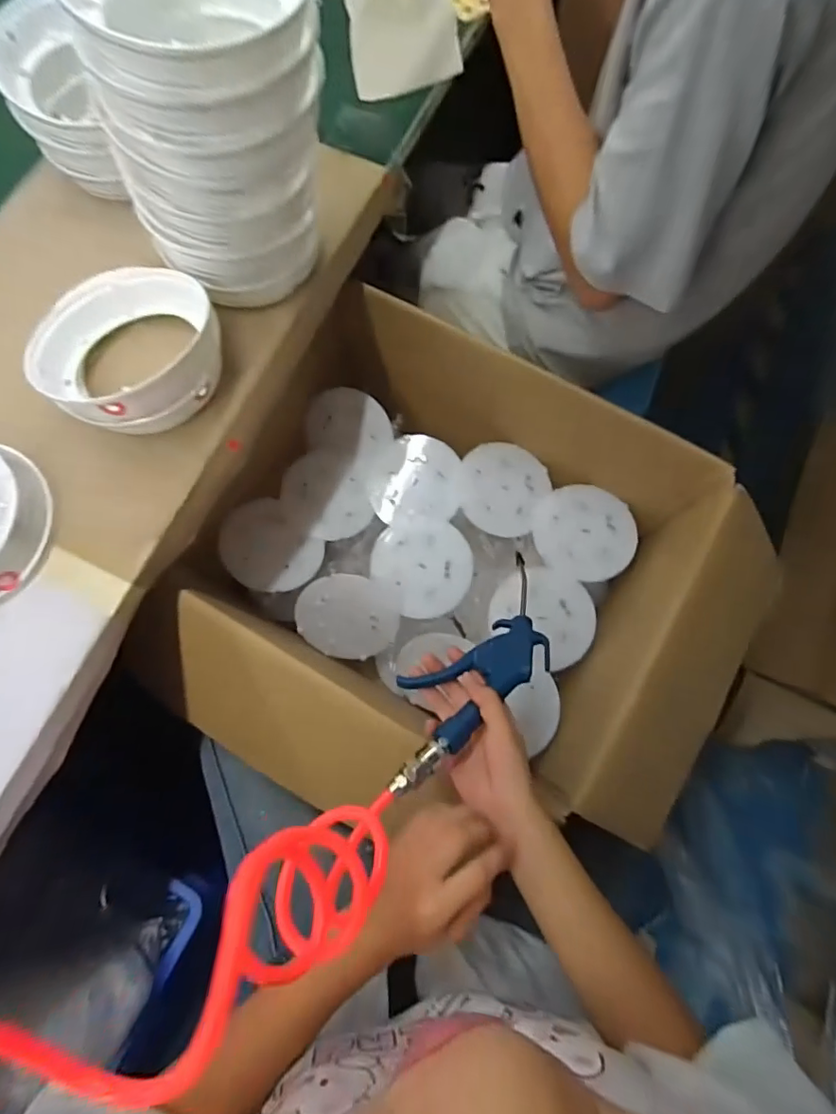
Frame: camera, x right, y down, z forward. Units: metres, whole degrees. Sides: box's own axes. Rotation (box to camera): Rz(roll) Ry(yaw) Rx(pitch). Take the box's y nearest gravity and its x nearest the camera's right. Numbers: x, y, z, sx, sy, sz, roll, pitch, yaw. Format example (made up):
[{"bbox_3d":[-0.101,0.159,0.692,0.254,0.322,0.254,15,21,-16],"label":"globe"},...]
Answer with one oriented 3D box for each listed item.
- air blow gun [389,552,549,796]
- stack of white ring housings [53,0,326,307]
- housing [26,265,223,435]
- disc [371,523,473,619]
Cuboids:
[{"bbox_3d":[0.060,0.091,0.486,0.084,0.043,0.280,39,52,9],"label":"air blow gun"},{"bbox_3d":[-0.155,-0.339,0.431,0.169,0.209,0.160,-10,75,-4],"label":"stack of white ring housings"},{"bbox_3d":[-0.256,-0.191,0.478,0.155,0.071,0.159,0,75,-1],"label":"housing"},{"bbox_3d":[0.005,0.016,0.697,0.124,0.020,0.119,0,75,-1],"label":"disc"}]

